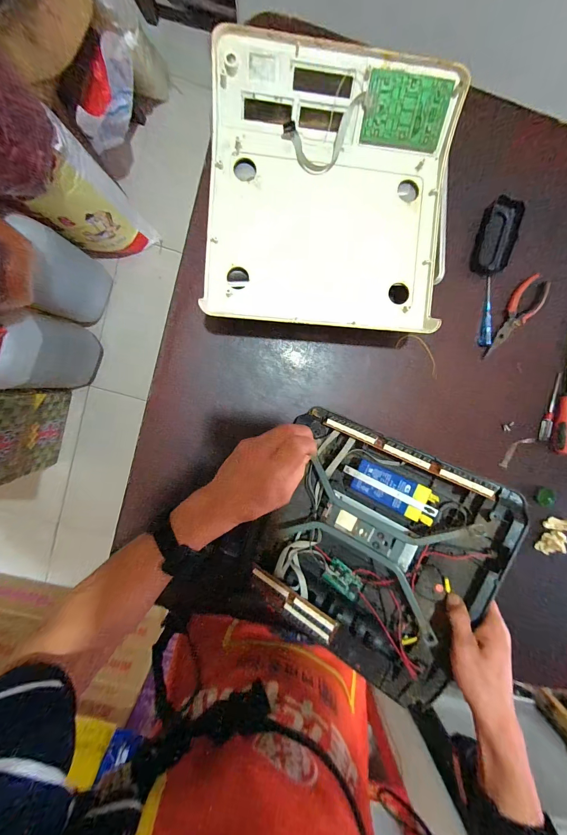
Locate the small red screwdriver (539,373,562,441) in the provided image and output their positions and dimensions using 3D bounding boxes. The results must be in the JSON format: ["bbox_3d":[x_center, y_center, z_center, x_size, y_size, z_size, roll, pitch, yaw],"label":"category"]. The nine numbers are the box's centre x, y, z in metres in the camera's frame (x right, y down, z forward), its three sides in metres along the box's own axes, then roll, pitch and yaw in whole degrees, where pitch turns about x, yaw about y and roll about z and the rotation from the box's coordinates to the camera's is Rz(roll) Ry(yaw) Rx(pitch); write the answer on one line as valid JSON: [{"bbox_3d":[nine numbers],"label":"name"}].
[{"bbox_3d":[0.471,-0.017,0.549,0.011,0.013,0.118,8,96,-4],"label":"small red screwdriver"}]

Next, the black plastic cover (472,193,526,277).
[{"bbox_3d":[0.348,-0.294,0.509,0.055,0.026,0.111,9,96,-4],"label":"black plastic cover"}]

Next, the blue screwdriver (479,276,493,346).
[{"bbox_3d":[0.343,-0.177,0.522,0.015,0.016,0.113,0,97,-3],"label":"blue screwdriver"}]

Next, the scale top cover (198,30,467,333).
[{"bbox_3d":[0.068,-0.307,0.443,0.348,0.056,0.354,4,96,-4],"label":"scale top cover"}]

